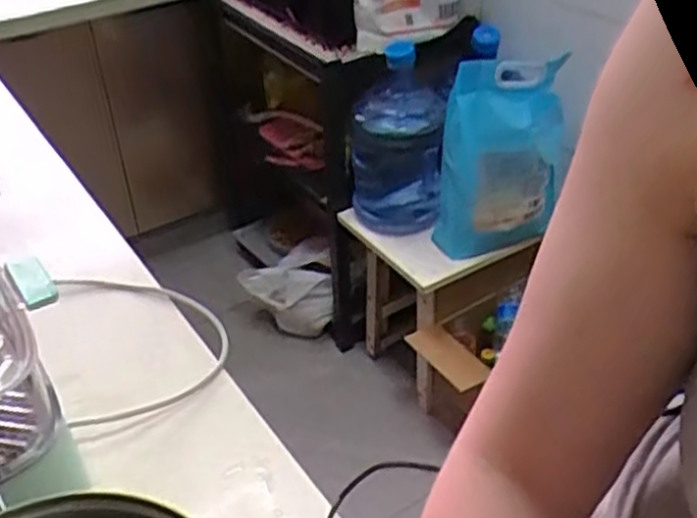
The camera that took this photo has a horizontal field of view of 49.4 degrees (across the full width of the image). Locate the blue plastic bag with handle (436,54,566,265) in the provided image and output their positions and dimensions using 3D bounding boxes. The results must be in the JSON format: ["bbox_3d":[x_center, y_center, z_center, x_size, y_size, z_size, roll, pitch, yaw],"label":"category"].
[{"bbox_3d":[0.305,-0.196,1.473,0.242,0.400,0.097,-16,41,-16],"label":"blue plastic bag with handle"}]

